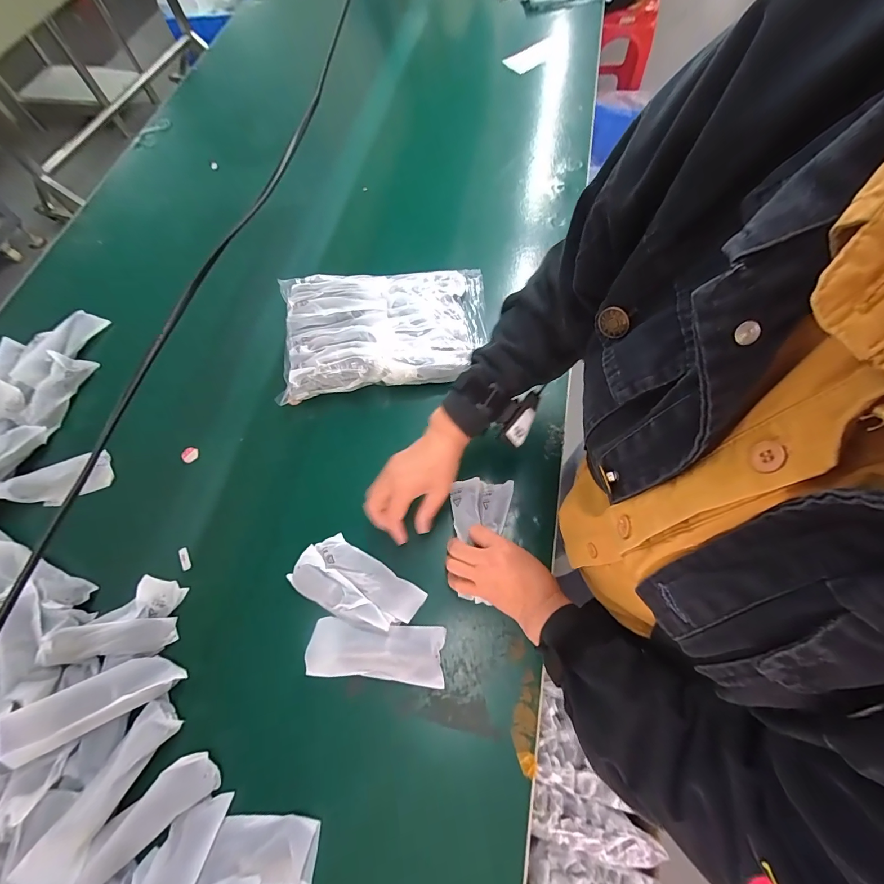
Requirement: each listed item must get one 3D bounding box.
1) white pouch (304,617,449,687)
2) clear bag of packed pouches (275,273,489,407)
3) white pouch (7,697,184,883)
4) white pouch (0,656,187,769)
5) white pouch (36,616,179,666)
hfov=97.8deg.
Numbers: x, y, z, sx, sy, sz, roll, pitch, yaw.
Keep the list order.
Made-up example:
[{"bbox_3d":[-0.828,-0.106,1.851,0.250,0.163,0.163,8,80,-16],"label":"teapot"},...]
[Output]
[{"bbox_3d":[-0.077,0.241,0.446,0.155,0.017,0.058,3,67,3],"label":"white pouch"},{"bbox_3d":[-0.089,-0.184,0.606,0.325,0.060,0.207,-8,67,-1],"label":"clear bag of packed pouches"},{"bbox_3d":[-0.332,0.346,0.386,0.044,0.026,0.145,21,52,11],"label":"white pouch"},{"bbox_3d":[-0.370,0.277,0.416,0.149,0.020,0.051,-15,66,-28],"label":"white pouch"},{"bbox_3d":[-0.391,0.232,0.452,0.132,0.025,0.036,-3,66,-15],"label":"white pouch"}]

